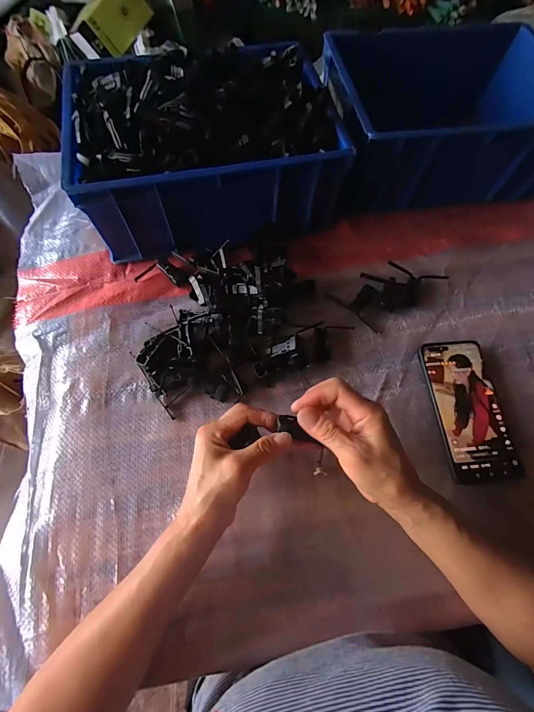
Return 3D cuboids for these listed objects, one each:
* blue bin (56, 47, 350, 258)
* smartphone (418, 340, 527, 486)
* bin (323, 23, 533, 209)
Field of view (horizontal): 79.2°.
[{"bbox_3d":[-0.083,-0.288,0.457,0.331,0.156,0.234,-12,65,-8],"label":"blue bin"},{"bbox_3d":[0.235,0.059,0.377,0.077,0.015,0.164,-4,64,-4],"label":"smartphone"},{"bbox_3d":[0.260,-0.373,0.516,0.343,0.134,0.273,-9,64,-6],"label":"bin"}]

